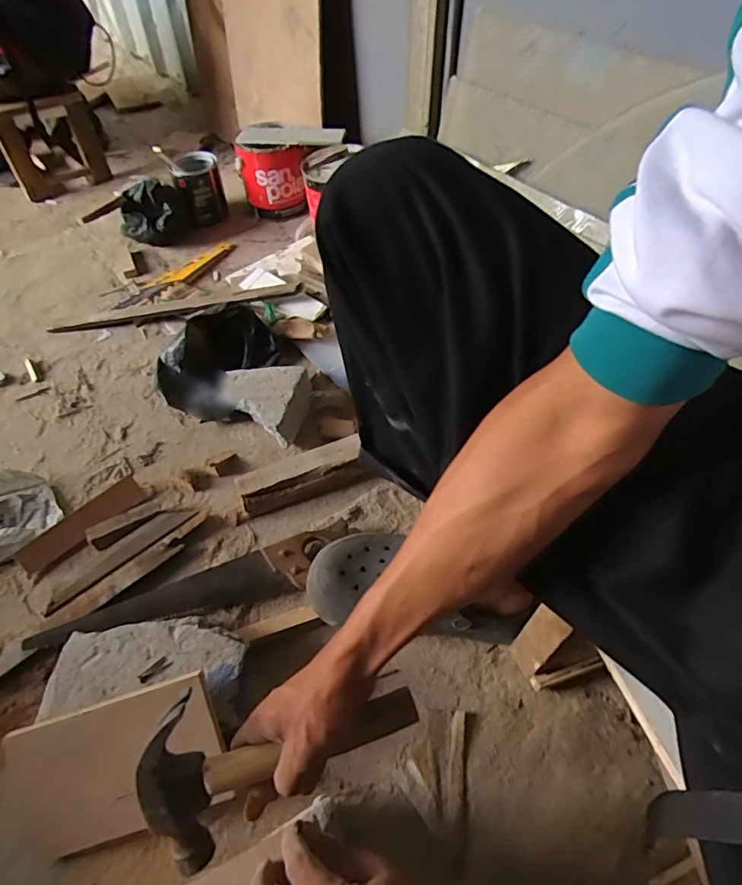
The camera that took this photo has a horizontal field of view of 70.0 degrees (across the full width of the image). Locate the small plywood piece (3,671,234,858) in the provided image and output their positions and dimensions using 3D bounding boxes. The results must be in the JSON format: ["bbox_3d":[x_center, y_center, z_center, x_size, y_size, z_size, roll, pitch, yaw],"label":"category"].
[{"bbox_3d":[-0.244,0.316,0.519,0.198,0.014,0.125,-17,86,0],"label":"small plywood piece"}]

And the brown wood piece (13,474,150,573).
[{"bbox_3d":[-0.403,0.112,0.741,0.175,0.040,0.014,-37,15,-23],"label":"brown wood piece"}]

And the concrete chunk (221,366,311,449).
[{"bbox_3d":[-0.171,-0.060,0.843,0.120,0.075,0.129,-2,52,2],"label":"concrete chunk"}]

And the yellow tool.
[{"bbox_3d":[-0.404,-0.354,1.108,0.082,0.014,0.291,35,61,27],"label":"yellow tool"}]

